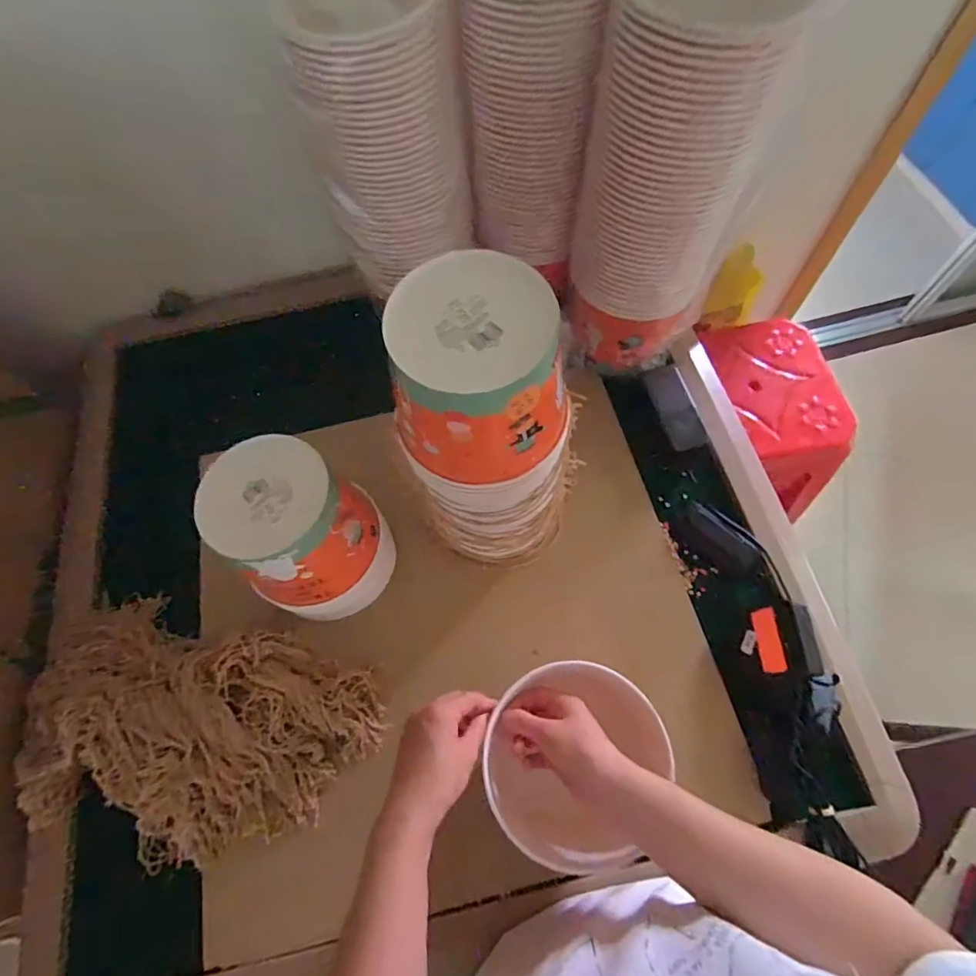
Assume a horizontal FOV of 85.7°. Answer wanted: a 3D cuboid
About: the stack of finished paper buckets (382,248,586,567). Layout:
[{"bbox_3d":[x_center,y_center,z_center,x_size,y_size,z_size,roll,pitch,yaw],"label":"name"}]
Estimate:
[{"bbox_3d":[0.004,-0.047,0.531,0.160,0.334,0.140,-8,65,0],"label":"stack of finished paper buckets"}]

